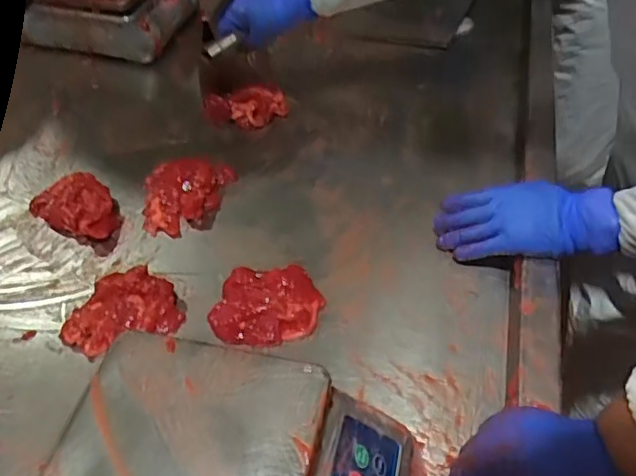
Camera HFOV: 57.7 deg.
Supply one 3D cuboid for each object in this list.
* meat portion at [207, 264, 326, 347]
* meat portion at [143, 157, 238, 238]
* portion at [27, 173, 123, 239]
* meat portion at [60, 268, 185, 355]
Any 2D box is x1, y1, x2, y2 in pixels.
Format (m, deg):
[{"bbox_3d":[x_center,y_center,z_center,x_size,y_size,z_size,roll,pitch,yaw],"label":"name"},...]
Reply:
[{"bbox_3d":[-0.056,0.072,0.623,0.117,0.029,0.085,1,47,3],"label":"meat portion"},{"bbox_3d":[-0.185,-0.060,0.757,0.118,0.035,0.122,13,49,14],"label":"meat portion"},{"bbox_3d":[-0.308,-0.042,0.755,0.123,0.036,0.075,22,51,21],"label":"portion"},{"bbox_3d":[-0.219,0.079,0.636,0.128,0.039,0.088,-13,48,-8],"label":"meat portion"}]

